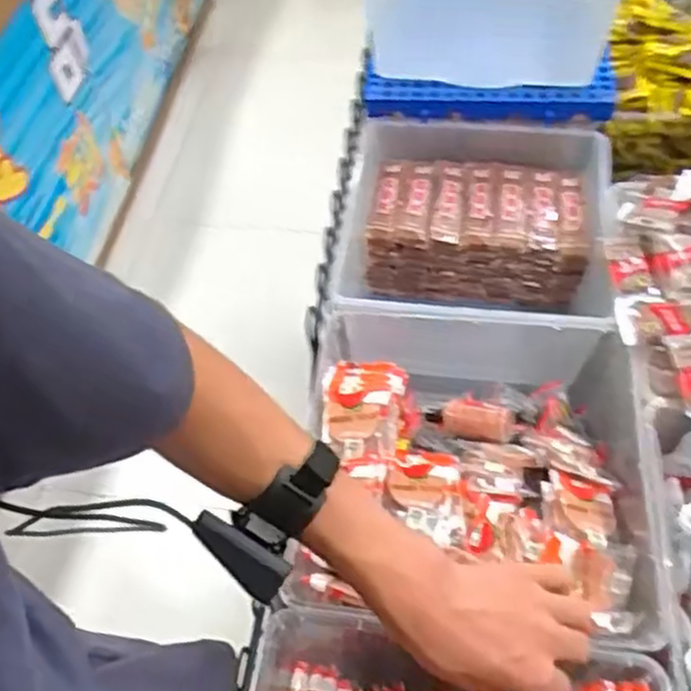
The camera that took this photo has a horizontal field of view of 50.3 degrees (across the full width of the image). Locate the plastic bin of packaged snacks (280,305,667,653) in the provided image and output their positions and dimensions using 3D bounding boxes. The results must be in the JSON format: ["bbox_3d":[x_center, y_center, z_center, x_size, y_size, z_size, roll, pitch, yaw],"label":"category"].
[{"bbox_3d":[0.119,0.111,0.708,0.303,0.140,0.341,6,55,8],"label":"plastic bin of packaged snacks"}]

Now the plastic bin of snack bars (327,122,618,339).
[{"bbox_3d":[0.148,-0.112,0.852,0.303,0.132,0.289,4,55,7],"label":"plastic bin of snack bars"}]

